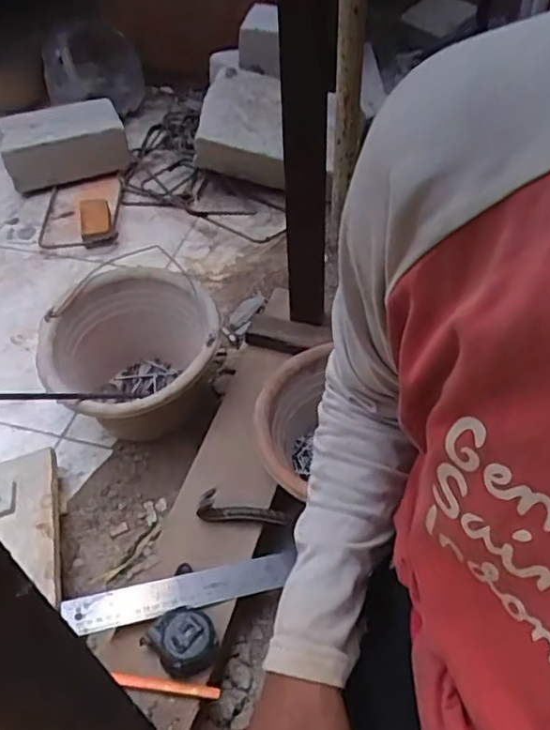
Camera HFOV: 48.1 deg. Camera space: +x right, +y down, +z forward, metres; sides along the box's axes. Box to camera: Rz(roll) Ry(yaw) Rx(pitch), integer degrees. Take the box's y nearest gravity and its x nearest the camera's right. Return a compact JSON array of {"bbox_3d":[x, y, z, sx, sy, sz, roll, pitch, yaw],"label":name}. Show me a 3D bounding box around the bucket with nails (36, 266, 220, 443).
[{"bbox_3d":[-0.201,-0.003,0.903,0.237,0.168,0.271,-4,47,-1],"label":"bucket with nails"}]

